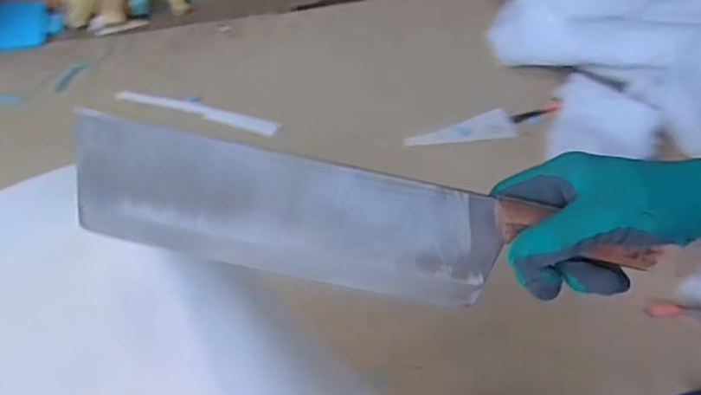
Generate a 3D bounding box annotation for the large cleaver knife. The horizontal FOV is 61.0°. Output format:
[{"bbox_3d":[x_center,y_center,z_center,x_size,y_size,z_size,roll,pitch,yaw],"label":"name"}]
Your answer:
[{"bbox_3d":[0.003,0.023,0.428,0.382,0.104,0.027,11,49,-5],"label":"large cleaver knife"}]

